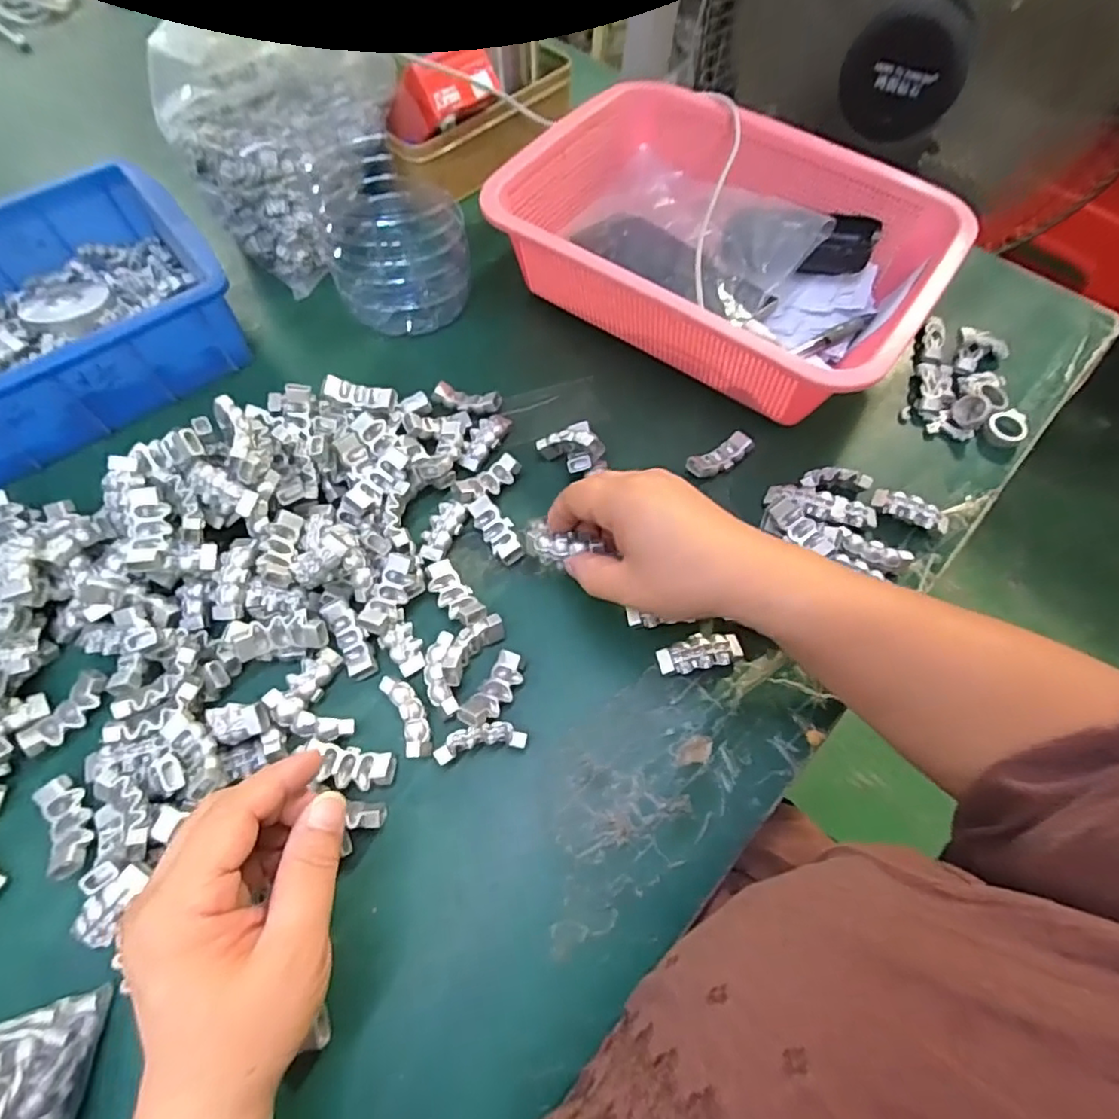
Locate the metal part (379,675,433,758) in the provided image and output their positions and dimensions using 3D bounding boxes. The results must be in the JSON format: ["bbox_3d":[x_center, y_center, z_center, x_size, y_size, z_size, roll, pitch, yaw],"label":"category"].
[{"bbox_3d":[-0.081,0.084,0.323,0.016,0.012,0.047,-24,66,-14],"label":"metal part"}]

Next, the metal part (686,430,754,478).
[{"bbox_3d":[0.109,-0.071,0.408,0.048,0.012,0.018,-28,67,-16],"label":"metal part"}]

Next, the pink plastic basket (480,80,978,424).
[{"bbox_3d":[0.118,-0.237,0.450,0.307,0.080,0.205,30,65,13],"label":"pink plastic basket"}]

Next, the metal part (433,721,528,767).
[{"bbox_3d":[-0.042,0.097,0.318,0.047,0.013,0.016,-9,63,-7],"label":"metal part"}]

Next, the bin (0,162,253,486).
[{"bbox_3d":[-0.363,-0.160,0.407,0.239,0.065,0.172,-35,69,-19],"label":"bin"}]

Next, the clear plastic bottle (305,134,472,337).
[{"bbox_3d":[-0.120,-0.234,0.444,0.099,0.099,0.081,-21,65,-13],"label":"clear plastic bottle"}]

